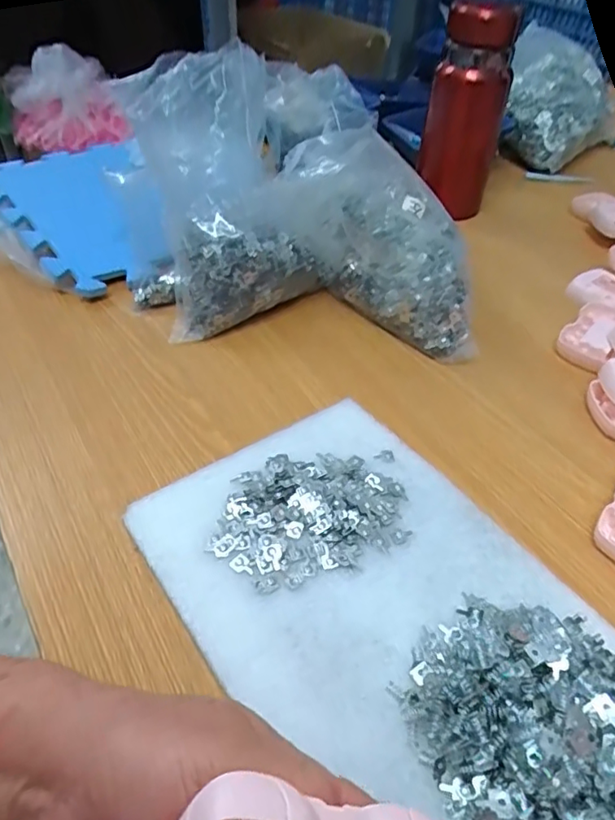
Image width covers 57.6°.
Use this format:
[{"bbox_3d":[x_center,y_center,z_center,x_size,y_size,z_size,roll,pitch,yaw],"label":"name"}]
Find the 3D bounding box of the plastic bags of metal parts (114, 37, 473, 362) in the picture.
[{"bbox_3d":[-0.008,-0.171,0.474,0.290,0.176,0.150,5,46,3],"label":"plastic bags of metal parts"}]

